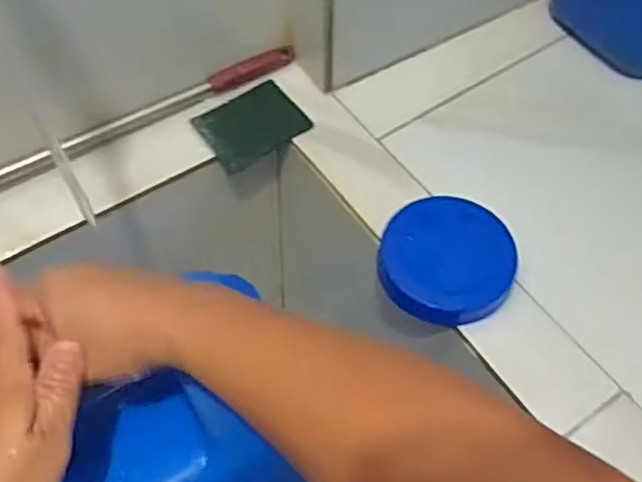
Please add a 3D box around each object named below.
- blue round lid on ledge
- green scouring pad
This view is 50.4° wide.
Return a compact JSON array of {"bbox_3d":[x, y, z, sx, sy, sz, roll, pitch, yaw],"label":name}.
[{"bbox_3d":[0.113,0.017,0.609,0.116,0.038,0.113,0,58,0],"label":"blue round lid on ledge"},{"bbox_3d":[-0.072,-0.123,0.705,0.101,0.004,0.081,-31,63,-18],"label":"green scouring pad"}]

